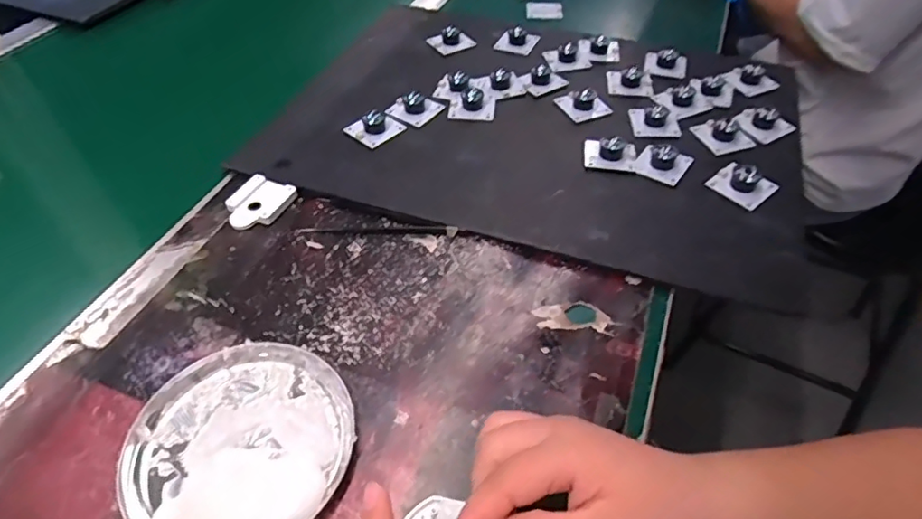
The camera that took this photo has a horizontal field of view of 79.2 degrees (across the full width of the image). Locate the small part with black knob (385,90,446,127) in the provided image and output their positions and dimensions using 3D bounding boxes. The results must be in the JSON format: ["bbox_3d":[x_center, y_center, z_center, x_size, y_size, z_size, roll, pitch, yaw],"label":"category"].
[{"bbox_3d":[-0.046,-0.153,0.547,0.045,0.019,0.043,31,55,25],"label":"small part with black knob"}]

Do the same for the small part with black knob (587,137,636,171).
[{"bbox_3d":[0.135,-0.094,0.500,0.044,0.018,0.030,2,48,3],"label":"small part with black knob"}]

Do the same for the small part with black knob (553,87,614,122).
[{"bbox_3d":[0.122,-0.158,0.552,0.038,0.020,0.044,-16,50,-14],"label":"small part with black knob"}]

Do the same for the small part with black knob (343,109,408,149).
[{"bbox_3d":[-0.081,-0.130,0.523,0.041,0.023,0.043,34,56,27],"label":"small part with black knob"}]

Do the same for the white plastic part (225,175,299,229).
[{"bbox_3d":[-0.170,-0.048,0.464,0.047,0.007,0.055,20,51,18],"label":"white plastic part"}]

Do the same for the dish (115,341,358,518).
[{"bbox_3d":[-0.129,0.106,0.325,0.128,0.014,0.125,0,48,0],"label":"dish"}]

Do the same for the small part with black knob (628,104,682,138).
[{"bbox_3d":[0.186,-0.135,0.529,0.042,0.013,0.040,-1,48,-1],"label":"small part with black knob"}]

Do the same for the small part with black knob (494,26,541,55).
[{"bbox_3d":[0.064,-0.251,0.638,0.045,0.018,0.033,23,52,20],"label":"small part with black knob"}]

